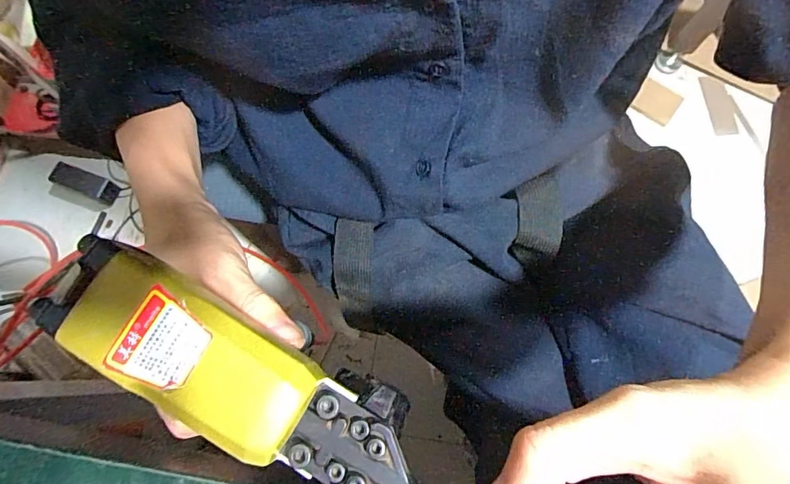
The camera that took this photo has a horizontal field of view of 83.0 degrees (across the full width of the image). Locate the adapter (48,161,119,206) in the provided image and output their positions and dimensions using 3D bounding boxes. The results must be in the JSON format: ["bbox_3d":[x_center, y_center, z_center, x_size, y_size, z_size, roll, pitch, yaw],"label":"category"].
[{"bbox_3d":[-0.687,-0.129,0.994,0.133,0.026,0.054,27,74,-21],"label":"adapter"}]

